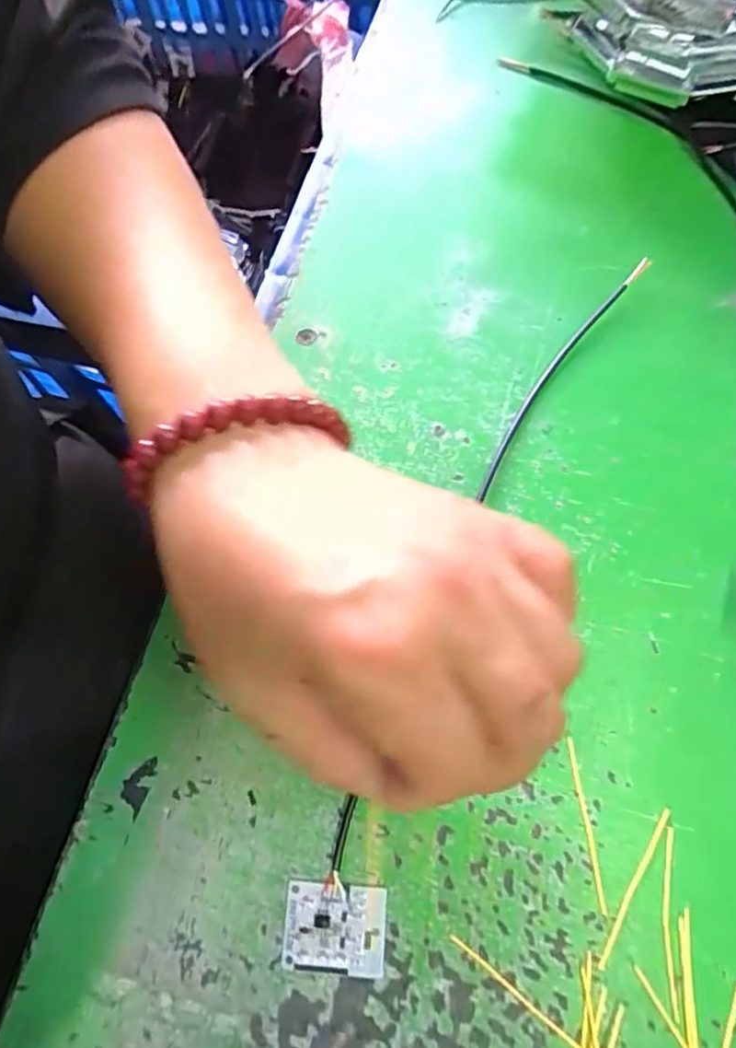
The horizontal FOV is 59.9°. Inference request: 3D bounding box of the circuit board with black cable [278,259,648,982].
[{"bbox_3d":[0.045,0.011,0.248,0.039,0.006,0.304,20,71,11],"label":"circuit board with black cable"}]

